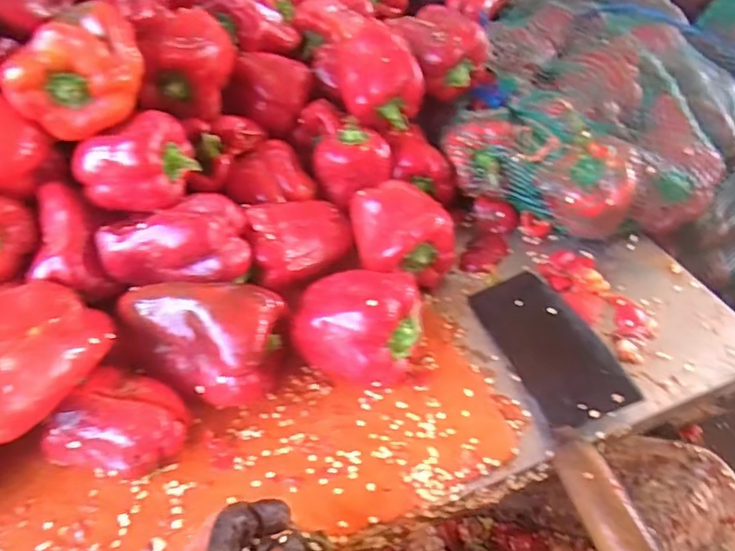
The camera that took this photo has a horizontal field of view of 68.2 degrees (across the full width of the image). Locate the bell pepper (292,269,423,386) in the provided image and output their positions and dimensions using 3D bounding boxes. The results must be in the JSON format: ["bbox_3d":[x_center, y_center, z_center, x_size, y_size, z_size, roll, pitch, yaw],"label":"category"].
[{"bbox_3d":[-0.012,0.037,0.409,0.100,0.072,0.079,24,53,25],"label":"bell pepper"}]

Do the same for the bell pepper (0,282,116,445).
[{"bbox_3d":[-0.223,0.048,0.351,0.090,0.067,0.101,25,54,26],"label":"bell pepper"}]

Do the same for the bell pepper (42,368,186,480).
[{"bbox_3d":[-0.166,0.101,0.367,0.079,0.055,0.064,11,48,15],"label":"bell pepper"}]

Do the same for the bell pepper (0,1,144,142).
[{"bbox_3d":[-0.223,-0.159,0.418,0.094,0.073,0.064,-21,48,-14],"label":"bell pepper"}]

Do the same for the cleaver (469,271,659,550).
[{"bbox_3d":[0.149,0.081,0.385,0.072,0.022,0.229,-11,46,-5],"label":"cleaver"}]

